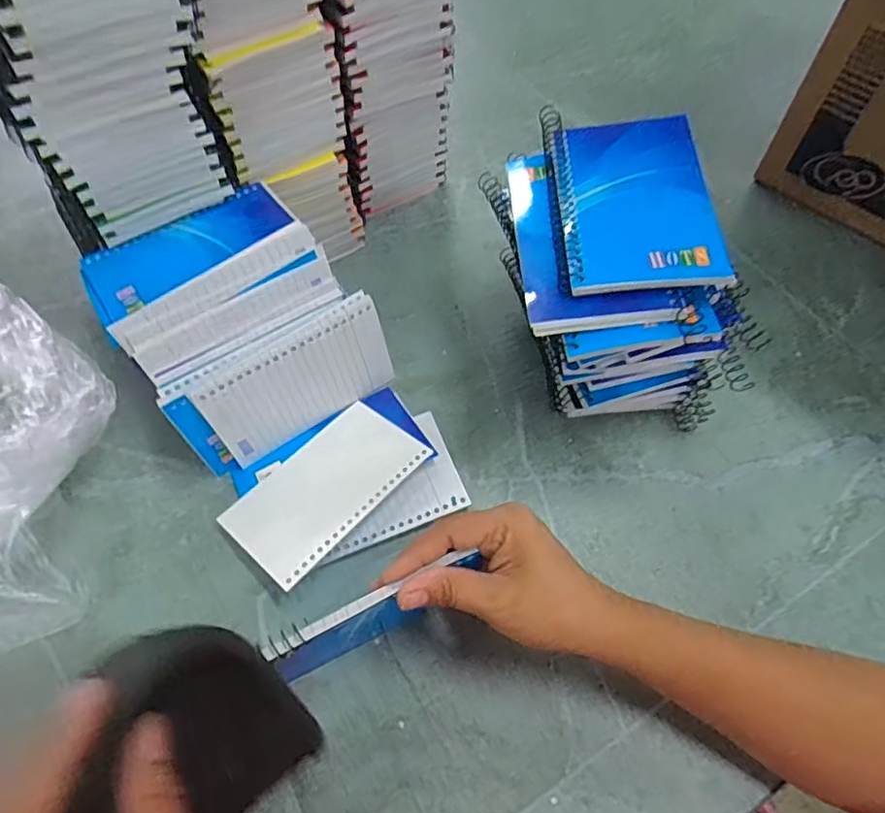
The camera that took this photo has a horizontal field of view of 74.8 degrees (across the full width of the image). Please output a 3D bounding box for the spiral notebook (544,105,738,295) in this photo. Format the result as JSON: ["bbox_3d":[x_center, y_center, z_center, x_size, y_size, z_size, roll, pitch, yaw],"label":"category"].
[{"bbox_3d":[0.104,-0.125,0.329,0.086,0.009,0.143,-5,61,11],"label":"spiral notebook"}]

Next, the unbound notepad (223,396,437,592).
[{"bbox_3d":[-0.078,0.053,0.388,0.077,0.004,0.126,31,59,32],"label":"unbound notepad"}]

